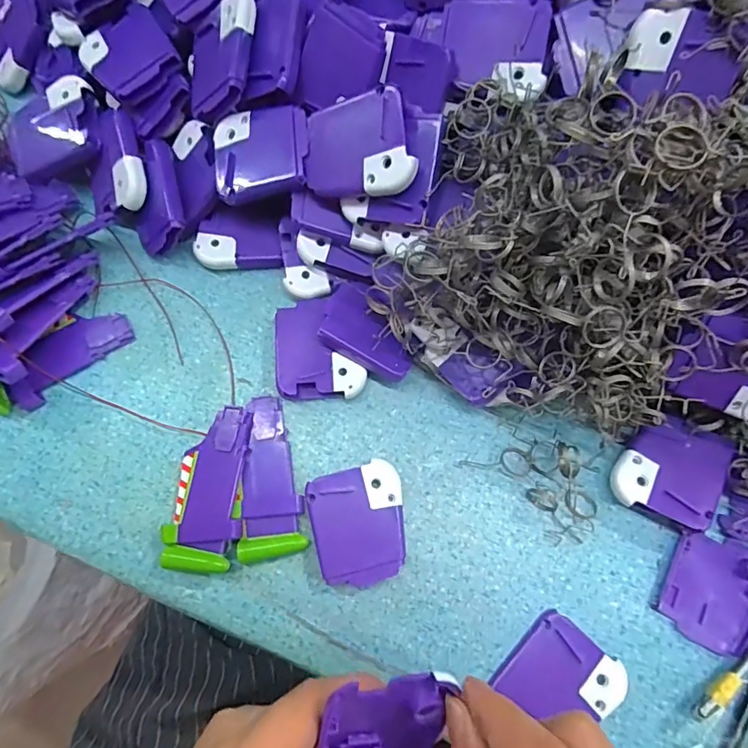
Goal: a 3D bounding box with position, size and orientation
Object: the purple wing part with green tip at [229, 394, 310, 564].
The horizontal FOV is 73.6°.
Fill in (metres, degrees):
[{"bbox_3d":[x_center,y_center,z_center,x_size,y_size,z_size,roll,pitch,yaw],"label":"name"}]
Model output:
[{"bbox_3d":[-0.062,0.058,0.286,0.036,0.011,0.088,-10,76,-3],"label":"purple wing part with green tip"}]

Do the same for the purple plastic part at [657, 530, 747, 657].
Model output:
[{"bbox_3d":[0.185,0.115,0.270,0.050,0.006,0.060,31,78,7],"label":"purple plastic part"}]

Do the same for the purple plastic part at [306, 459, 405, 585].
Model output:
[{"bbox_3d":[-0.007,0.084,0.279,0.052,0.012,0.060,-14,76,-3],"label":"purple plastic part"}]

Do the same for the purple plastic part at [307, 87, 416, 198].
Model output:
[{"bbox_3d":[-0.009,-0.119,0.264,0.061,0.007,0.049,2,98,29],"label":"purple plastic part"}]

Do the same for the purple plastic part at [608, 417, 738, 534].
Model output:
[{"bbox_3d":[0.165,0.055,0.281,0.054,0.021,0.053,22,77,6],"label":"purple plastic part"}]

